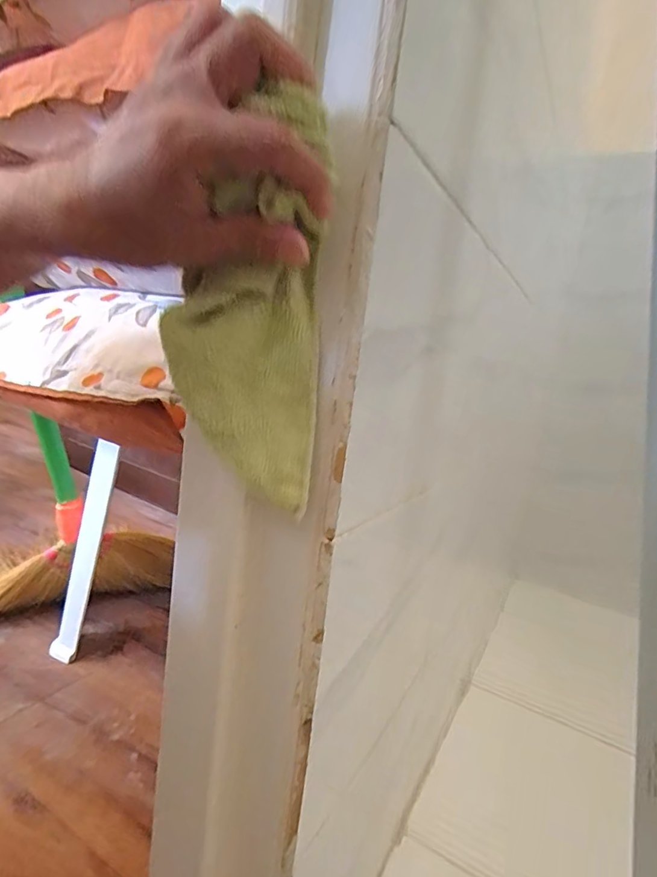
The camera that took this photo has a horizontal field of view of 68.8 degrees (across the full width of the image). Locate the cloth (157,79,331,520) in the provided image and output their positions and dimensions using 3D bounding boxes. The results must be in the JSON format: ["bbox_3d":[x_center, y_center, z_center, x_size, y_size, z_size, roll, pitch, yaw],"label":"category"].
[{"bbox_3d":[-0.040,-0.058,0.230,0.075,0.178,0.026,7,17,0],"label":"cloth"}]

